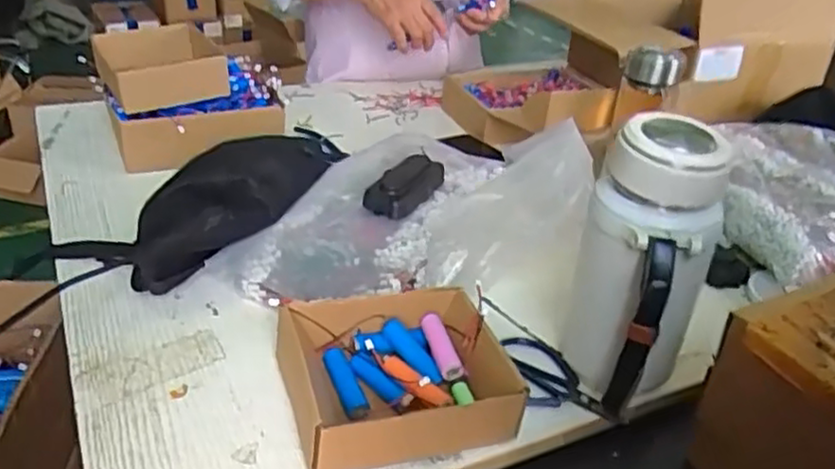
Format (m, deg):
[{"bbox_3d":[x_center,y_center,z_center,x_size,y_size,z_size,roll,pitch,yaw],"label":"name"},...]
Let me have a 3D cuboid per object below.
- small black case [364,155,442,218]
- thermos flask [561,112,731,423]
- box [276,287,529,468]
[{"bbox_3d":[-0.012,-0.050,0.746,0.058,0.031,0.101,23,35,28],"label":"small black case"},{"bbox_3d":[0.167,0.028,0.547,0.093,0.213,0.098,18,34,22],"label":"thermos flask"},{"bbox_3d":[-0.016,0.107,0.557,0.162,0.050,0.147,-8,33,-20],"label":"box"}]

